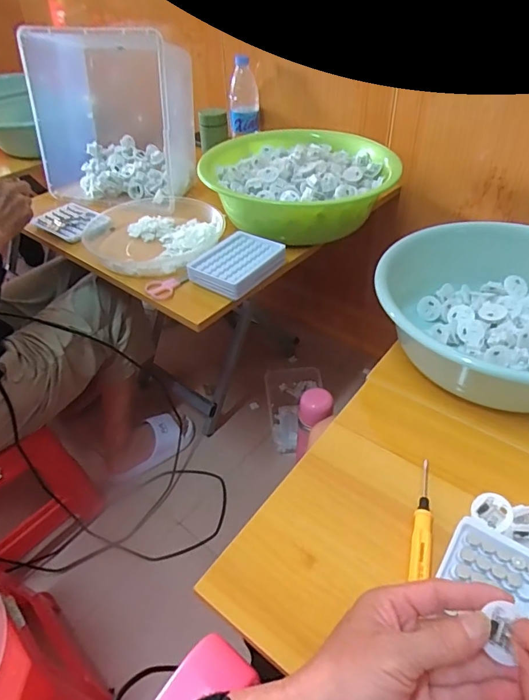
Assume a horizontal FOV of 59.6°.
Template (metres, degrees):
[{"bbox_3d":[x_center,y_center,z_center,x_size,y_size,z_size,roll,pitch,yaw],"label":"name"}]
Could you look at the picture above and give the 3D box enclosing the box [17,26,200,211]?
[{"bbox_3d":[-0.255,-0.395,0.798,0.263,0.253,0.145,3,43,7],"label":"box"}]

